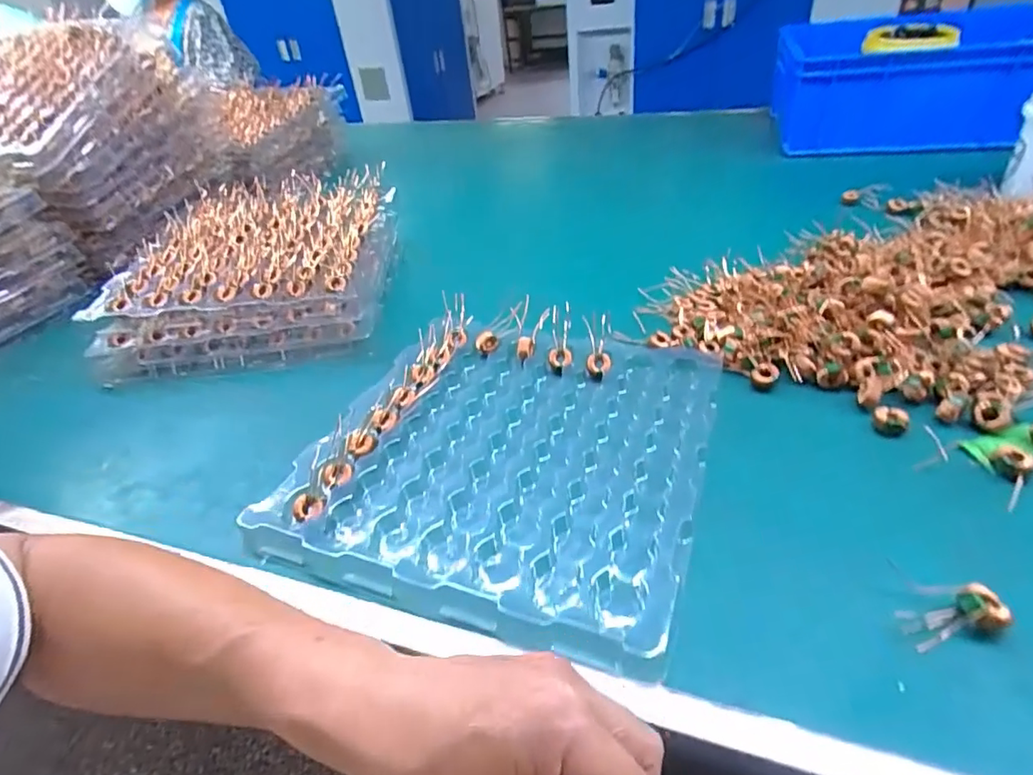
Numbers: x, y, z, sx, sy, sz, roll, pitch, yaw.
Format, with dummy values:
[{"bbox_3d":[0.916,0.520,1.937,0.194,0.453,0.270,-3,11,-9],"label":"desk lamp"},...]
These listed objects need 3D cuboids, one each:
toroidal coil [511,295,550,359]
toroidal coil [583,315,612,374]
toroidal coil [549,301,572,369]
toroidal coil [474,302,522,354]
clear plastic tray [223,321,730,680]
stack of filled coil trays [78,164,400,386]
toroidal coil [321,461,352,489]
[{"bbox_3d":[0.010,-0.057,0.522,0.035,0.026,0.061,3,59,11],"label":"toroidal coil"},{"bbox_3d":[0.074,-0.040,0.502,0.022,0.015,0.065,-3,53,4],"label":"toroidal coil"},{"bbox_3d":[0.042,-0.049,0.511,0.020,0.010,0.066,1,70,10],"label":"toroidal coil"},{"bbox_3d":[-0.016,-0.059,0.535,0.029,0.014,0.060,30,75,37],"label":"toroidal coil"},{"bbox_3d":[-0.005,0.040,0.418,0.278,0.017,0.287,11,41,21],"label":"clear plastic tray"},{"bbox_3d":[-0.298,-0.151,0.645,0.282,0.080,0.303,-5,38,1],"label":"stack of filled coil trays"},{"bbox_3d":[-0.134,0.064,0.405,0.021,0.007,0.022,-4,38,3],"label":"toroidal coil"}]

